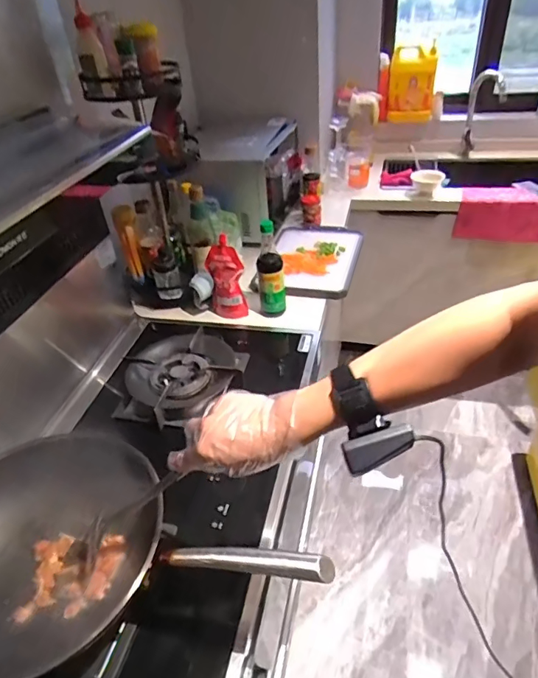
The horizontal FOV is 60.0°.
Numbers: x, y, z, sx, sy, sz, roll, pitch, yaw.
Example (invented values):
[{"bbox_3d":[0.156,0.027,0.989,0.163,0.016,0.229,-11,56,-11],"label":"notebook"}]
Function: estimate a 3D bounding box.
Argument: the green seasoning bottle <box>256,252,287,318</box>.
[{"bbox_3d":[0.008,-0.144,1.199,0.062,0.151,0.069,-8,38,-3],"label":"green seasoning bottle"}]

